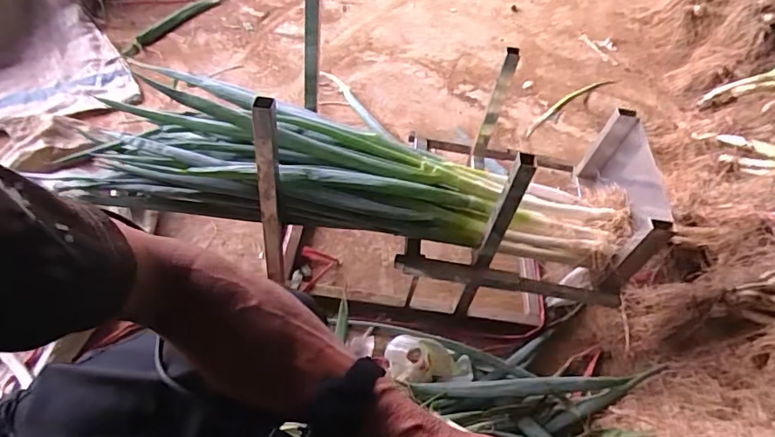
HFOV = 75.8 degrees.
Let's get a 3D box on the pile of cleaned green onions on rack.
[{"bbox_3d":[0.000,-0.087,0.857,0.833,0.150,0.225,8,50,-2],"label":"pile of cleaned green onions on rack"}]

